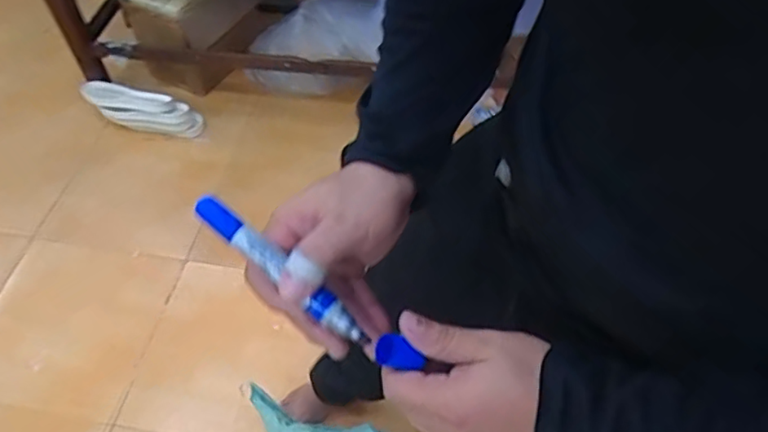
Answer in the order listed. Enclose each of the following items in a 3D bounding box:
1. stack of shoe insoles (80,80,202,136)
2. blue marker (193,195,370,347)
[{"bbox_3d":[-0.688,-0.302,1.655,0.325,0.087,0.115,18,53,10],"label":"stack of shoe insoles"},{"bbox_3d":[-0.060,0.031,0.346,0.129,0.016,0.016,40,58,3],"label":"blue marker"}]

